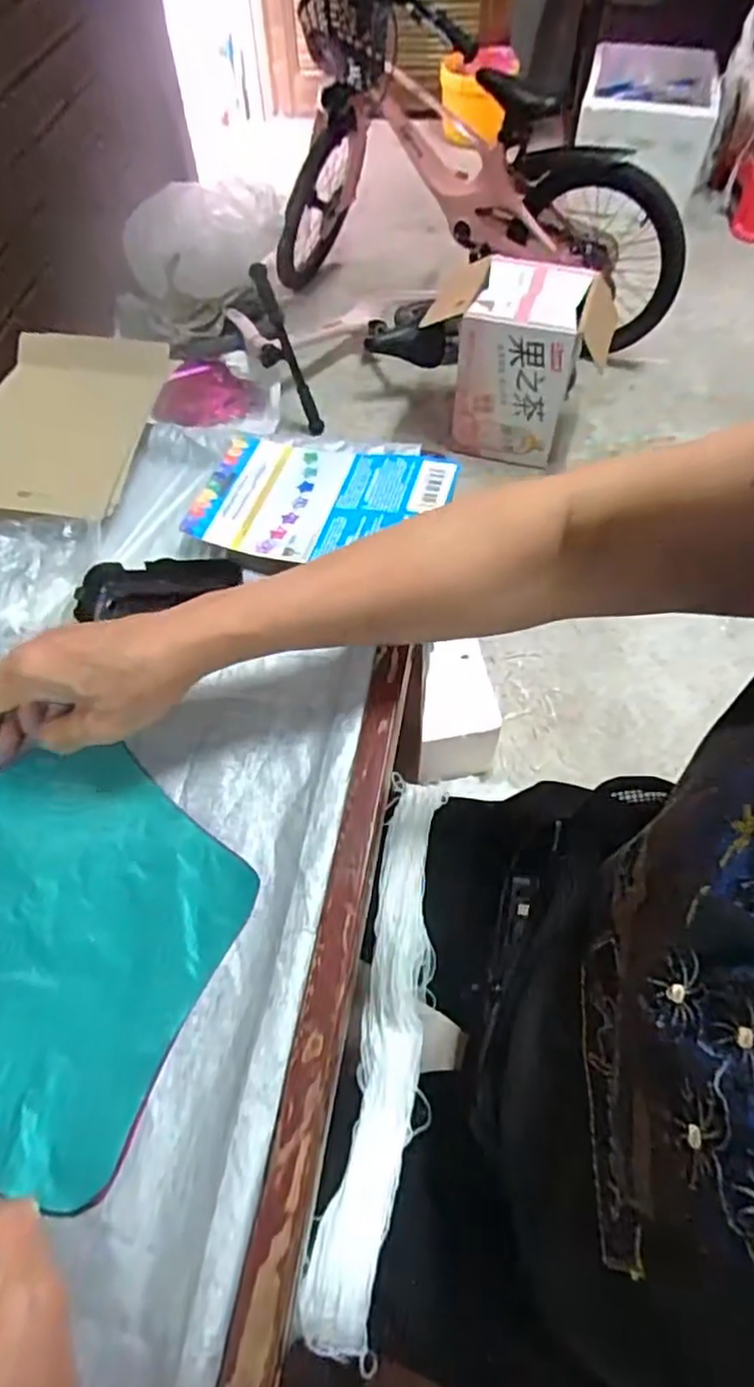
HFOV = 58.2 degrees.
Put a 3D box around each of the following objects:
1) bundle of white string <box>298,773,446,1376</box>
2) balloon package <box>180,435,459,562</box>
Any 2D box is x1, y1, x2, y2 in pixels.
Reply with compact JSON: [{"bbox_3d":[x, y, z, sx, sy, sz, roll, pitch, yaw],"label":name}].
[{"bbox_3d":[0.011,0.255,0.523,0.057,0.070,0.383,9,59,6],"label":"bundle of white string"},{"bbox_3d":[-0.041,-0.144,0.500,0.184,0.014,0.109,9,62,8],"label":"balloon package"}]

